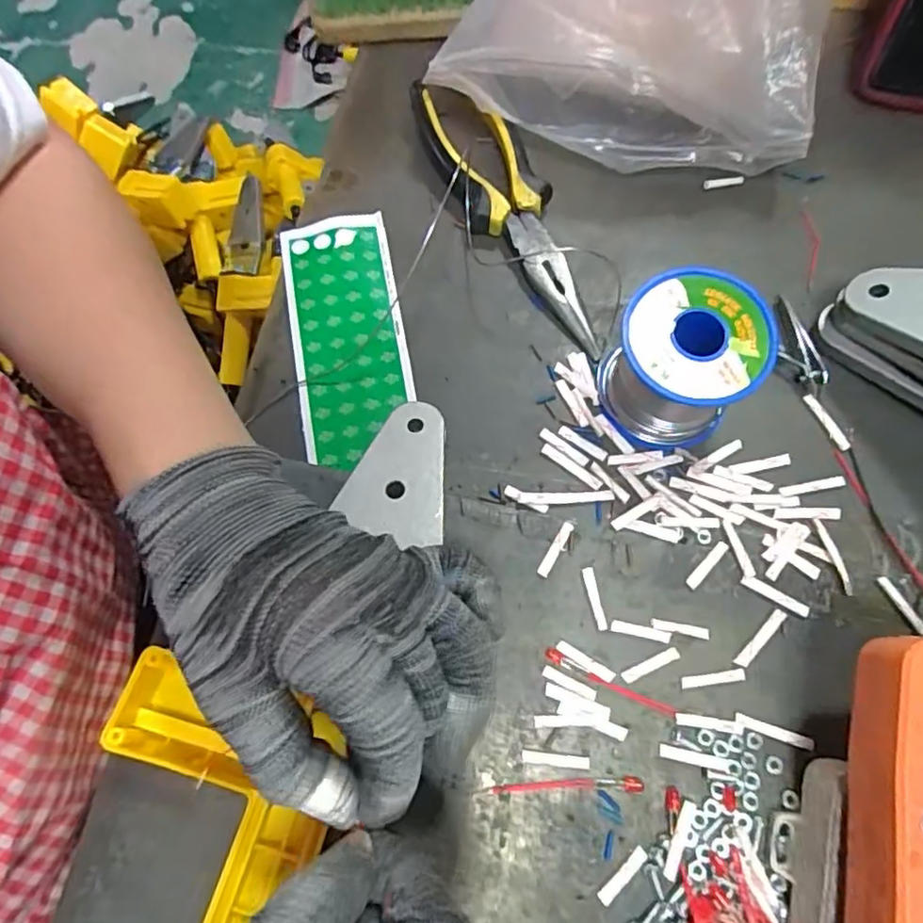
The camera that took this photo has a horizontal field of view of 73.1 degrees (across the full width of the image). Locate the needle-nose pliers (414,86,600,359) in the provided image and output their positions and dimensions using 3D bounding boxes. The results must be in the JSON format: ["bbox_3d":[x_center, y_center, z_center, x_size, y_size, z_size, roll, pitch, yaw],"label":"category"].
[{"bbox_3d":[0.027,-0.139,0.349,0.048,0.028,0.171,-21,73,-4],"label":"needle-nose pliers"}]

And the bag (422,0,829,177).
[{"bbox_3d":[0.098,-0.253,0.354,0.204,0.088,0.148,10,73,5],"label":"bag"}]

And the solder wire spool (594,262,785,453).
[{"bbox_3d":[0.103,-0.046,0.298,0.062,0.064,0.063,24,75,9],"label":"solder wire spool"}]

